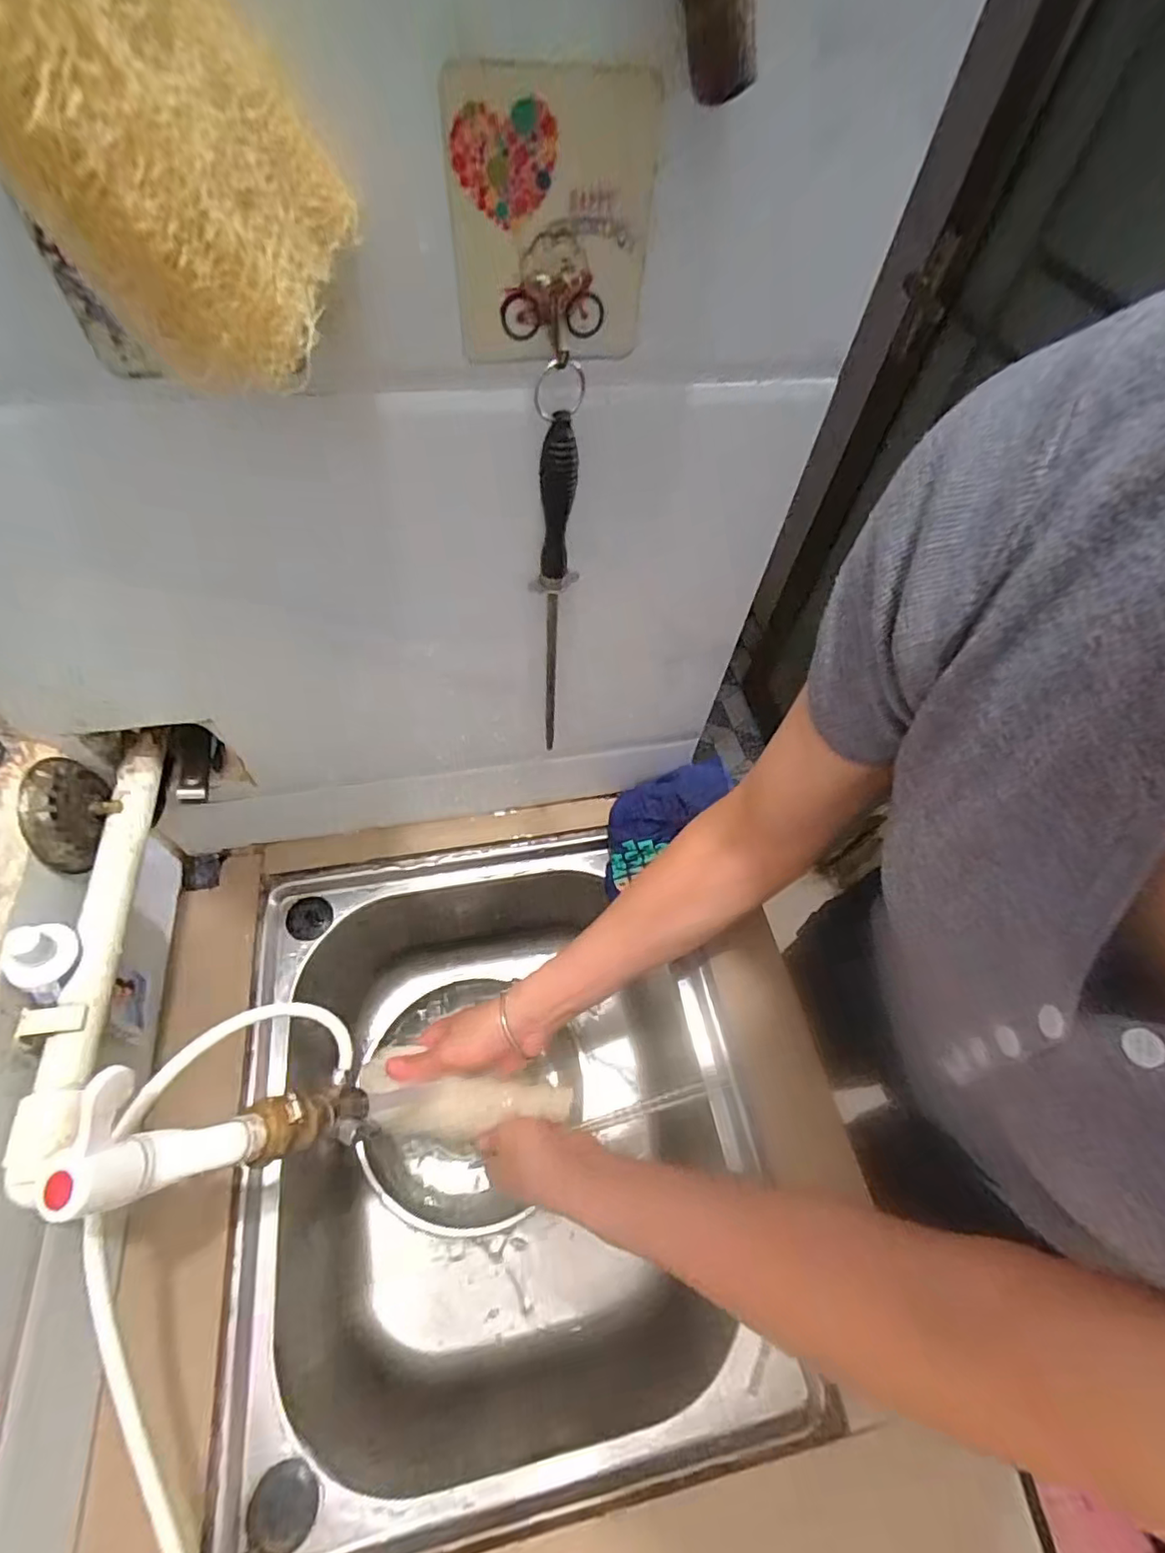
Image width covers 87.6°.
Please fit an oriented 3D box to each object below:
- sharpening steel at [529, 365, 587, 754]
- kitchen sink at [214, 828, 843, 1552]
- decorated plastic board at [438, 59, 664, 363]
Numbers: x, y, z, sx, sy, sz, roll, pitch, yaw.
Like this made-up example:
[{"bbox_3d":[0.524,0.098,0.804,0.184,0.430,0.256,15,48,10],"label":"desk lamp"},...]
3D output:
[{"bbox_3d":[-0.018,-0.108,0.372,0.022,0.263,0.018,14,57,4],"label":"sharpening steel"},{"bbox_3d":[-0.082,0.307,0.542,0.347,0.198,0.442,-8,58,-10],"label":"kitchen sink"},{"bbox_3d":[-0.012,-0.205,0.230,0.074,0.083,0.010,-3,58,-7],"label":"decorated plastic board"}]

